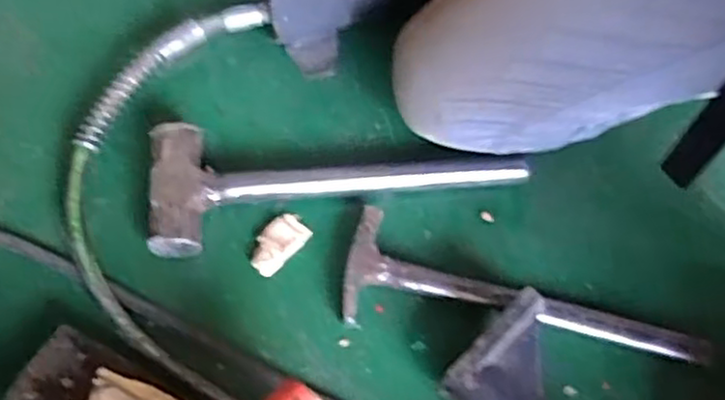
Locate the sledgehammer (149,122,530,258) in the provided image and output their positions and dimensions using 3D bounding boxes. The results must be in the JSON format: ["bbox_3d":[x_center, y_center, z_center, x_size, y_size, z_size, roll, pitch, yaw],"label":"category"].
[{"bbox_3d":[-0.017,-0.021,0.599,0.310,0.044,0.107,-6,66,-6],"label":"sledgehammer"}]

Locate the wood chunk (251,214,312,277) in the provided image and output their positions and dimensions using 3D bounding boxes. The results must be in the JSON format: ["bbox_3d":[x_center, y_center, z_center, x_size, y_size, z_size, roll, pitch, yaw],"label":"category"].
[{"bbox_3d":[-0.070,0.038,0.595,0.031,0.013,0.054,39,69,14],"label":"wood chunk"}]

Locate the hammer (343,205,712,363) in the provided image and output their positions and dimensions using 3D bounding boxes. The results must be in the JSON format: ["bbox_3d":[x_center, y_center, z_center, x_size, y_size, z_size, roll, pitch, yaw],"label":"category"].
[{"bbox_3d":[0.134,0.073,0.583,0.293,0.026,0.094,8,65,0],"label":"hammer"}]

